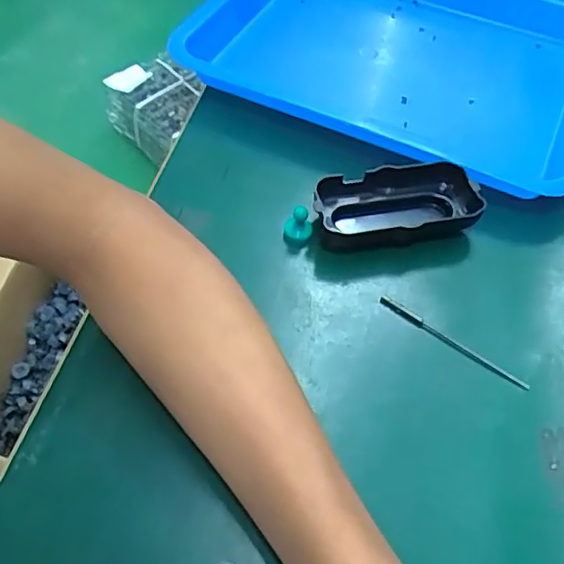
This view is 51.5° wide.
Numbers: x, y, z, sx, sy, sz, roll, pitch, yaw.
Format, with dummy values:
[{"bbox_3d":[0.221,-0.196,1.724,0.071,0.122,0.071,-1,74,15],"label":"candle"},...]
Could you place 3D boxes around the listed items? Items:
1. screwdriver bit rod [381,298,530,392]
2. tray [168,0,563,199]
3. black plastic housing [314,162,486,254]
[{"bbox_3d":[0.102,0.036,0.354,0.098,0.004,0.008,33,59,18],"label":"screwdriver bit rod"},{"bbox_3d":[0.102,-0.197,0.495,0.316,0.037,0.254,25,56,13],"label":"tray"},{"bbox_3d":[0.077,-0.050,0.396,0.106,0.028,0.052,-6,55,-8],"label":"black plastic housing"}]

